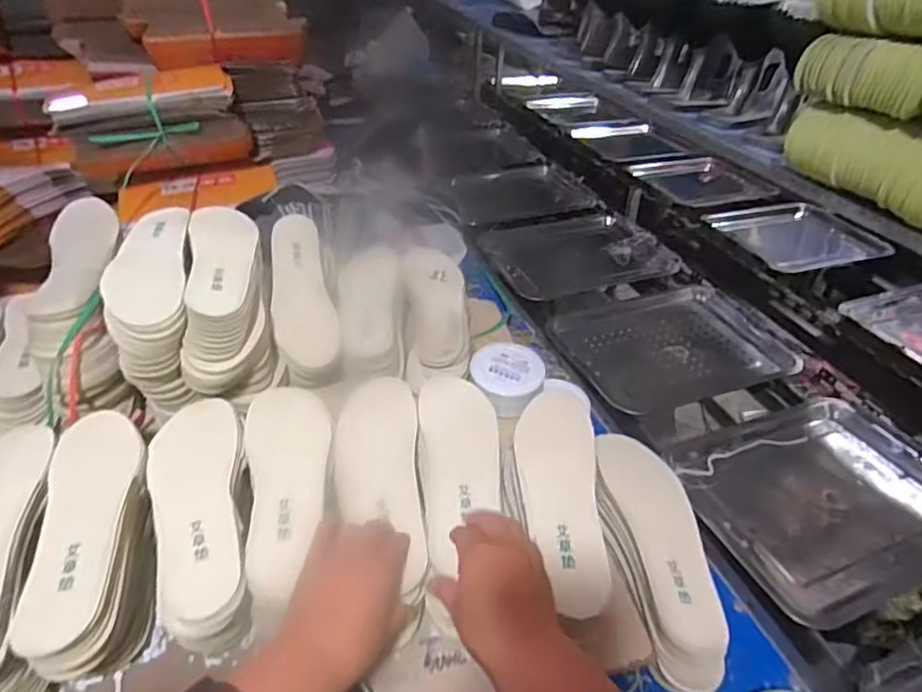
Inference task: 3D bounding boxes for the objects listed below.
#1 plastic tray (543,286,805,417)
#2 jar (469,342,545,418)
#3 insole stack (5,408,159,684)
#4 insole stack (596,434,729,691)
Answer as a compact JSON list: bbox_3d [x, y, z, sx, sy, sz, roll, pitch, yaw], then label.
[{"bbox_3d":[0.349,-0.010,0.979,0.356,0.027,0.266,-14,42,-21],"label":"plastic tray"},{"bbox_3d":[0.064,0.050,0.805,0.100,0.060,0.101,12,40,10],"label":"jar"},{"bbox_3d":[-0.344,0.179,0.555,0.096,0.104,0.256,-10,55,-16],"label":"insole stack"},{"bbox_3d":[0.210,0.221,0.628,0.106,0.076,0.262,3,39,-1],"label":"insole stack"}]

